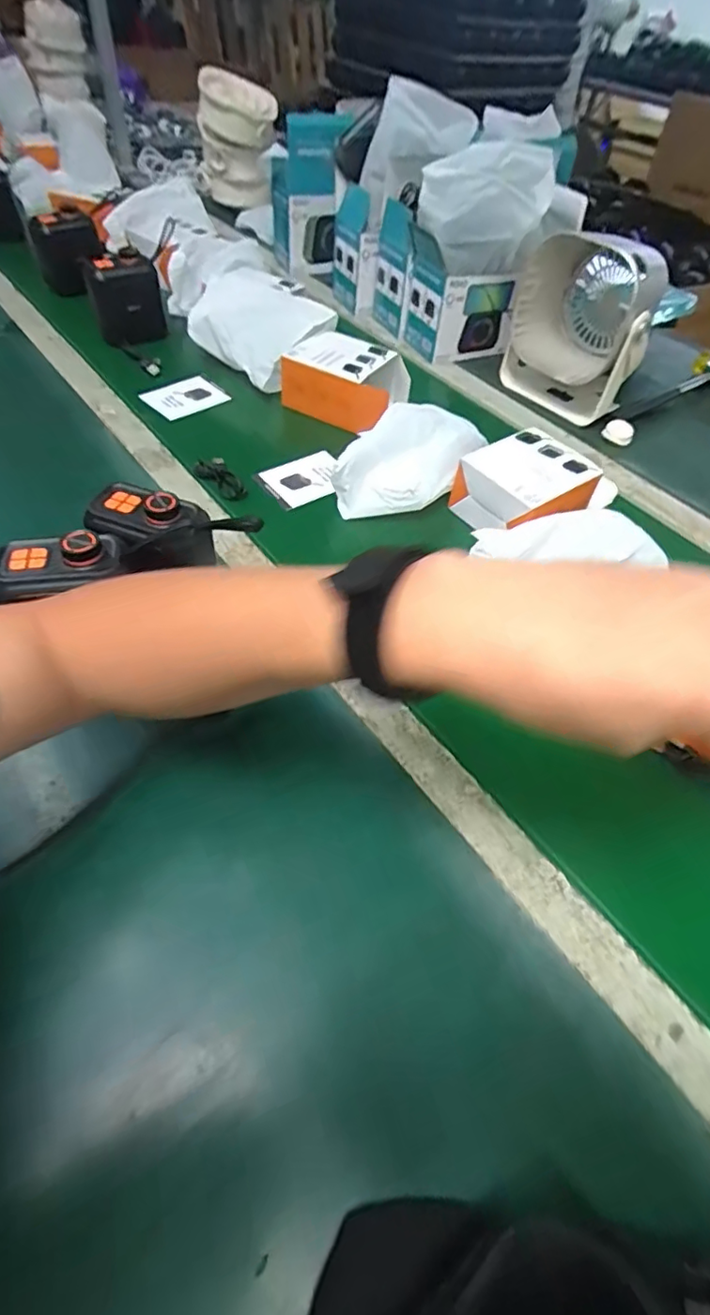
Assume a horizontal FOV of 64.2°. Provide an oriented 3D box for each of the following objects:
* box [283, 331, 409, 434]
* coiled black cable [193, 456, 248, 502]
[{"bbox_3d":[-0.012,-0.339,0.694,0.138,0.061,0.091,22,51,11],"label":"box"},{"bbox_3d":[-0.145,-0.190,0.602,0.035,0.015,0.070,-23,56,-24],"label":"coiled black cable"}]

